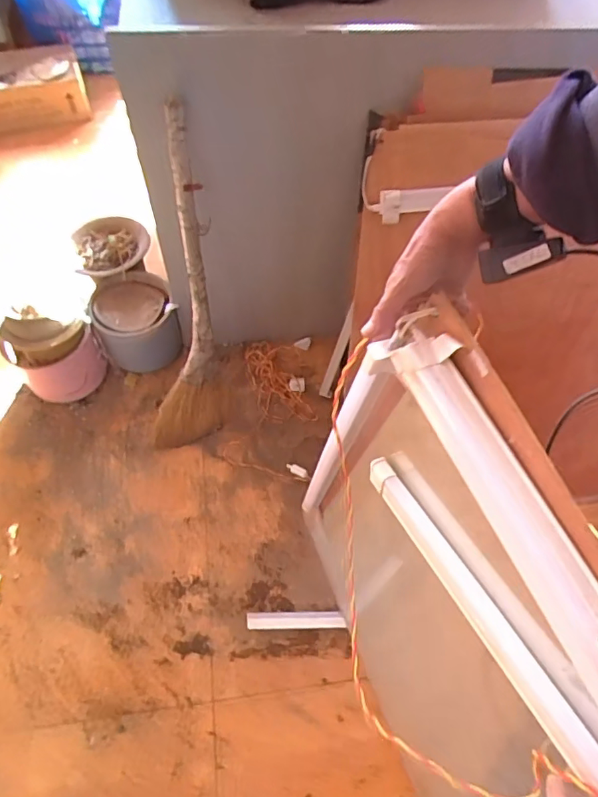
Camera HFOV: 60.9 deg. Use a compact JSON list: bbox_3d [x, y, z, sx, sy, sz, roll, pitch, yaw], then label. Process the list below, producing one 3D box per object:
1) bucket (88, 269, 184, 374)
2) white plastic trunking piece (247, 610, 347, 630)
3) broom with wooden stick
[{"bbox_3d":[-0.410,-0.193,1.300,0.193,0.172,0.193,-22,65,-14],"label":"bucket"},{"bbox_3d":[-0.006,0.468,1.076,0.203,0.031,0.032,0,61,-3],"label":"white plastic trunking piece"},{"bbox_3d":[-0.204,-0.196,1.068,0.186,0.745,0.051,-11,42,-30],"label":"broom with wooden stick"}]

